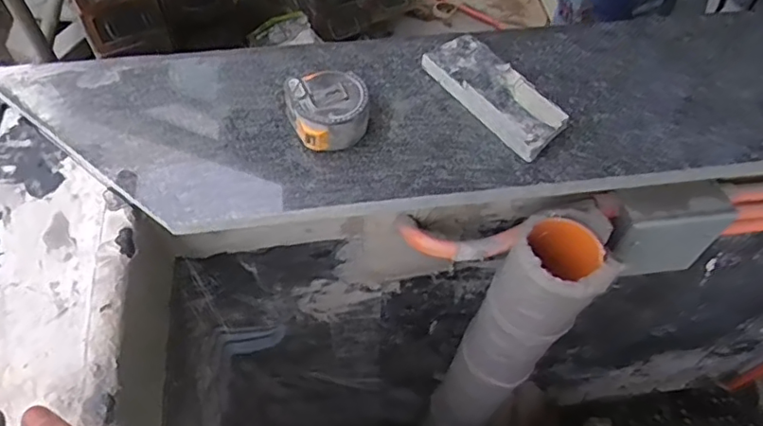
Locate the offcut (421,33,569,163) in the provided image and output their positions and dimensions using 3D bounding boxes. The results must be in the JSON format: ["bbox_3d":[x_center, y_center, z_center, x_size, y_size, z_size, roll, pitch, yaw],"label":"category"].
[{"bbox_3d":[0.109,-0.115,0.541,0.062,0.016,0.149,-30,63,-19],"label":"offcut"}]

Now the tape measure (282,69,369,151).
[{"bbox_3d":[-0.047,-0.090,0.509,0.070,0.033,0.064,-10,58,-8],"label":"tape measure"}]

